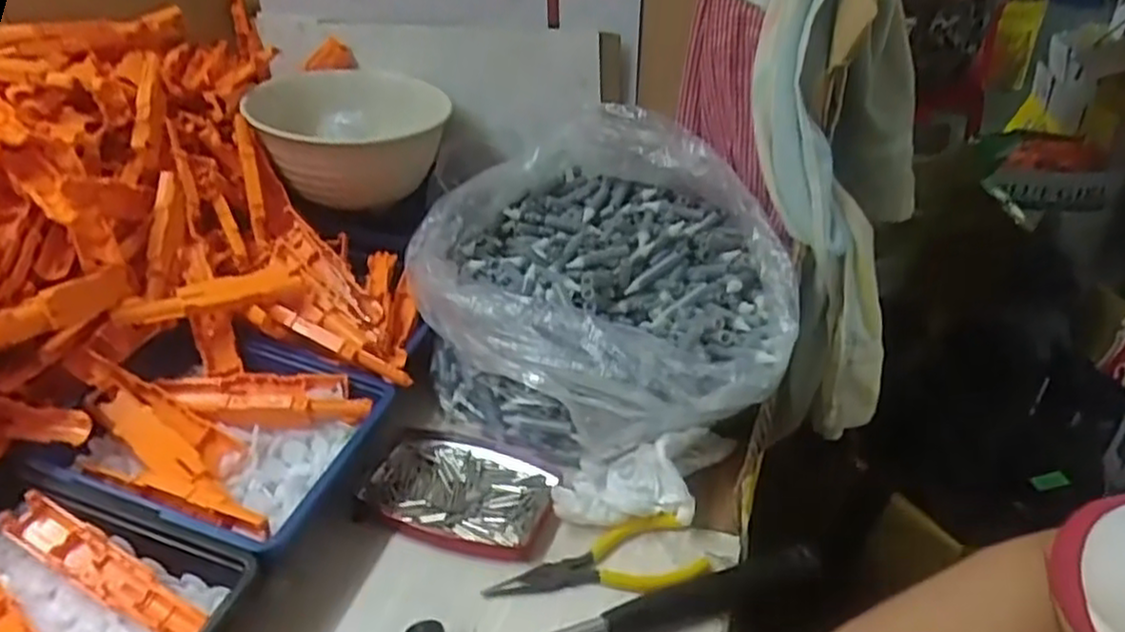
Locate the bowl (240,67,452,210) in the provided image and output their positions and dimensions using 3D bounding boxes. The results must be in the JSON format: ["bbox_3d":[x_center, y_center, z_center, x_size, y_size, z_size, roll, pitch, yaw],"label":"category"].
[{"bbox_3d":[-0.185,-0.163,0.663,0.153,0.078,0.145,1,33,-1],"label":"bowl"}]

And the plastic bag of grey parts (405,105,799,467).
[{"bbox_3d":[0.033,-0.023,0.552,0.272,0.154,0.244,15,36,19],"label":"plastic bag of grey parts"}]

